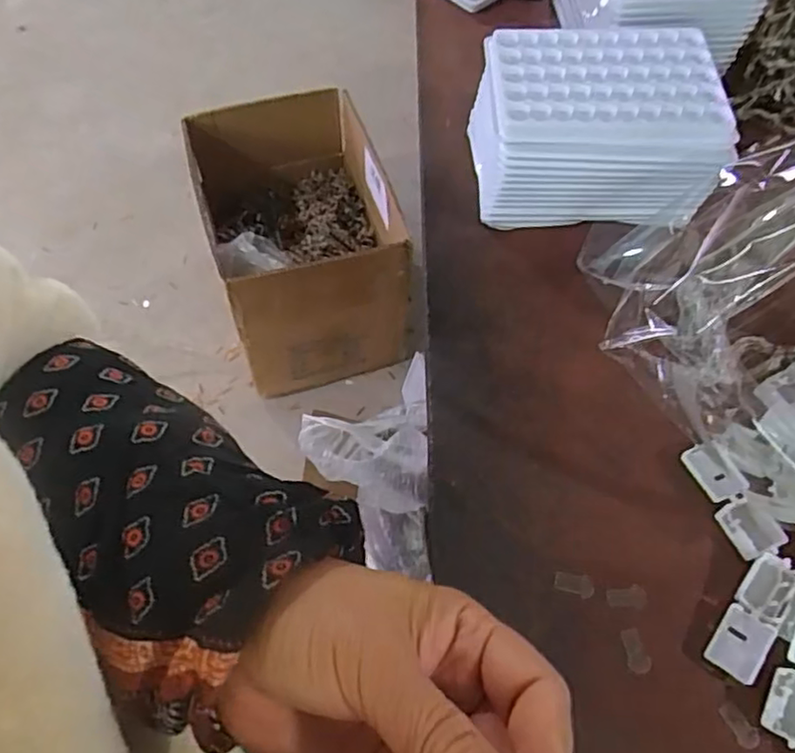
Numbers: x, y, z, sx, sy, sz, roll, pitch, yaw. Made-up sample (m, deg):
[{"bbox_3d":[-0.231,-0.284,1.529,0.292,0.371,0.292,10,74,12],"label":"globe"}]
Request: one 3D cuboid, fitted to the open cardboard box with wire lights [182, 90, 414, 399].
[{"bbox_3d":[-0.162,-0.246,1.136,0.291,0.271,0.452,-17,61,-9],"label":"open cardboard box with wire lights"}]

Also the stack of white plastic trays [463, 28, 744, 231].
[{"bbox_3d":[0.112,-0.145,0.383,0.134,0.070,0.097,2,59,2],"label":"stack of white plastic trays"}]

